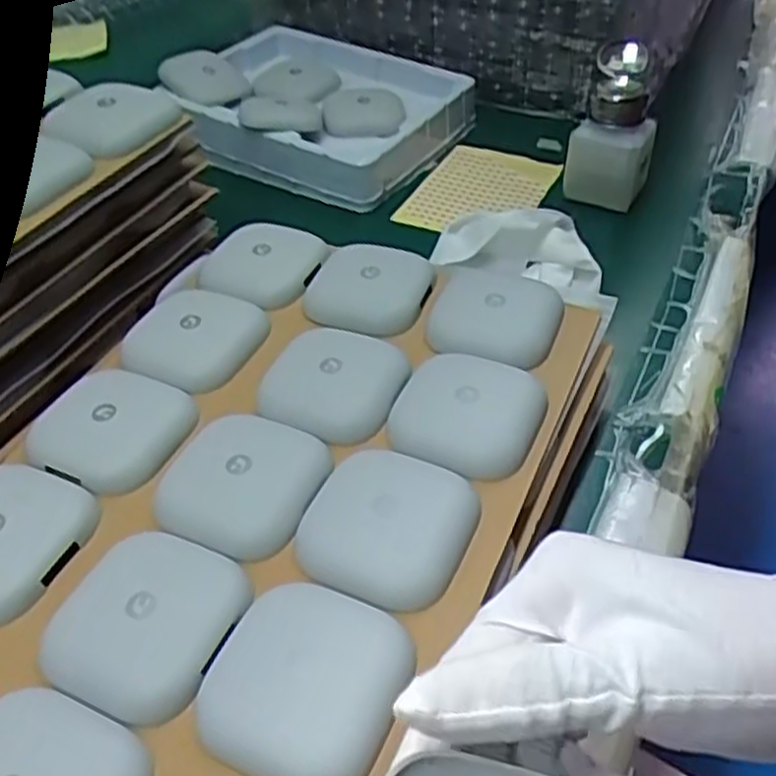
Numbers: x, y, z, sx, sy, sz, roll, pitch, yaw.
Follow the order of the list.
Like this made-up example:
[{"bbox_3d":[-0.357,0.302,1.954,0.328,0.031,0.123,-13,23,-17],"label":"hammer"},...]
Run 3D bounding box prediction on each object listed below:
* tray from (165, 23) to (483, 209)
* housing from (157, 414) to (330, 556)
[{"bbox_3d":[-0.067,-0.238,0.651,0.233,0.044,0.173,24,50,23],"label":"tray"},{"bbox_3d":[-0.061,0.036,0.324,0.061,0.010,0.067,15,47,16],"label":"housing"}]

